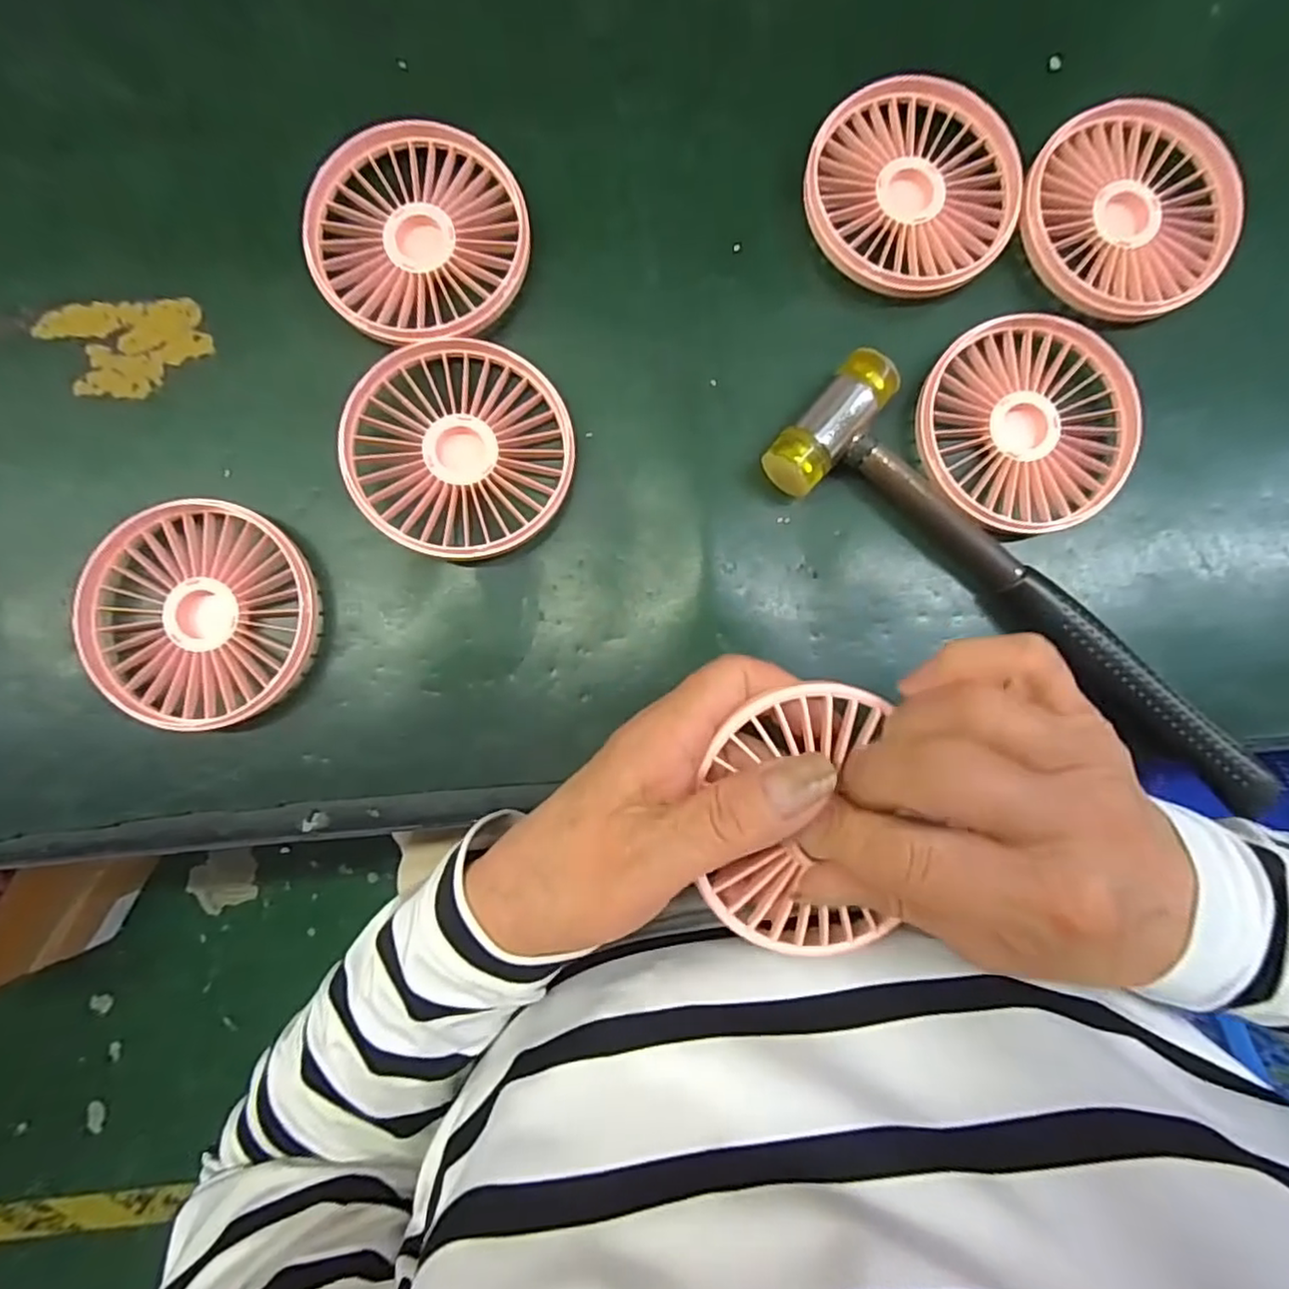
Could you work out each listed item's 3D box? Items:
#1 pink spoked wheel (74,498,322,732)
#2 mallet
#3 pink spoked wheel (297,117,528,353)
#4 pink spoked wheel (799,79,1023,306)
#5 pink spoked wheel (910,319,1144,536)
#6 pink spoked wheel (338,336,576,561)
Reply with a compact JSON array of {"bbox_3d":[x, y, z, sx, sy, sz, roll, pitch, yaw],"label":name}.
[{"bbox_3d":[-0.176,-0.012,0.259,0.087,0.016,0.086,0,88,-1],"label":"pink spoked wheel"},{"bbox_3d":[0.160,-0.024,0.262,0.236,0.022,0.059,37,88,1],"label":"mallet"},{"bbox_3d":[-0.093,-0.168,0.269,0.086,0.014,0.091,0,88,-1],"label":"pink spoked wheel"},{"bbox_3d":[0.111,-0.192,0.274,0.086,0.013,0.087,0,88,-1],"label":"pink spoked wheel"},{"bbox_3d":[0.158,-0.089,0.269,0.085,0.014,0.089,0,88,-1],"label":"pink spoked wheel"},{"bbox_3d":[-0.074,-0.079,0.262,0.089,0.020,0.083,0,88,-1],"label":"pink spoked wheel"}]

